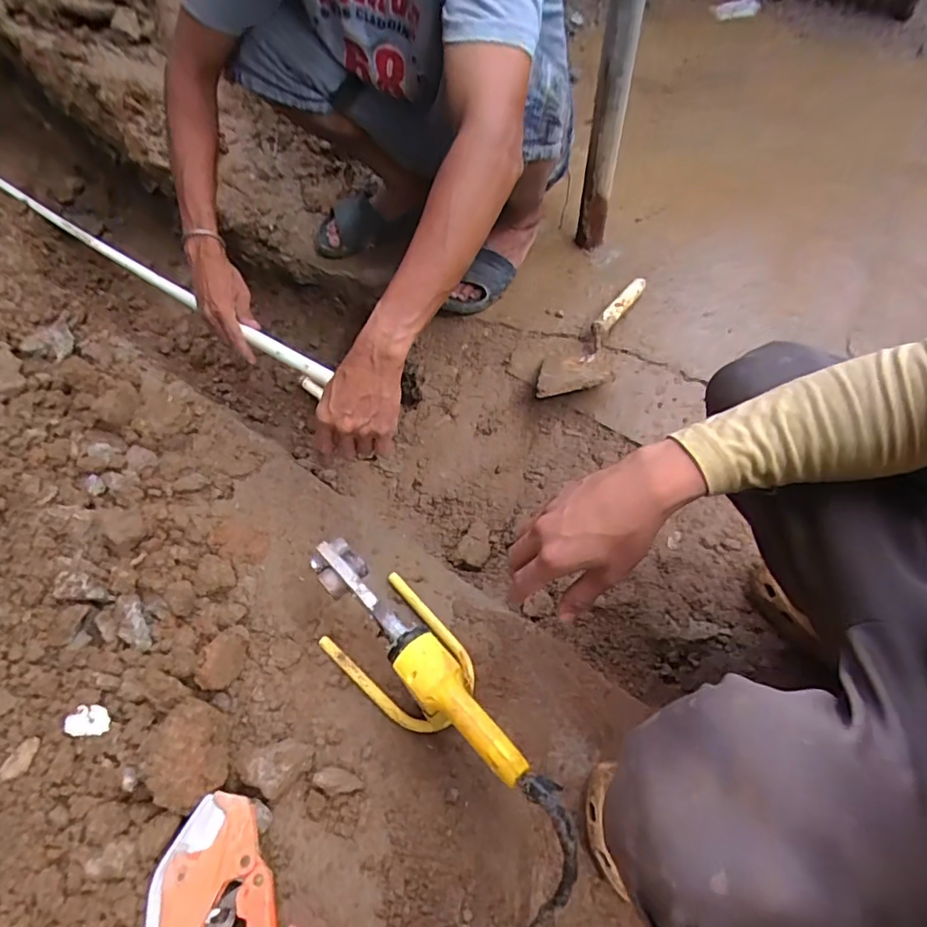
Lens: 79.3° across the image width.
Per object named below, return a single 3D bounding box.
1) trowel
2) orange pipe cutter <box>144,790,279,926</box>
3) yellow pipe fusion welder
[{"bbox_3d":[0.203,-0.196,0.869,0.106,0.045,0.309,24,64,17],"label":"trowel"},{"bbox_3d":[-0.214,0.400,0.475,0.104,0.028,0.205,-20,60,-8],"label":"orange pipe cutter"},{"bbox_3d":[-0.053,0.206,0.595,0.296,0.131,0.118,35,67,22],"label":"yellow pipe fusion welder"}]

